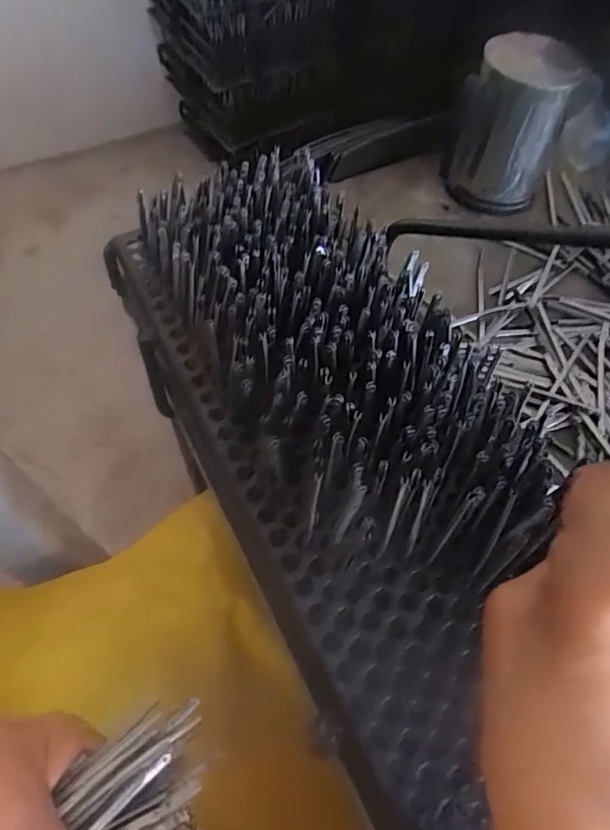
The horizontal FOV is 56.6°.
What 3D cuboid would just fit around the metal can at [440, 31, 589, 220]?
[{"bbox_3d":[0.161,-0.225,0.449,0.079,0.107,0.085,22,59,12],"label":"metal can"}]

